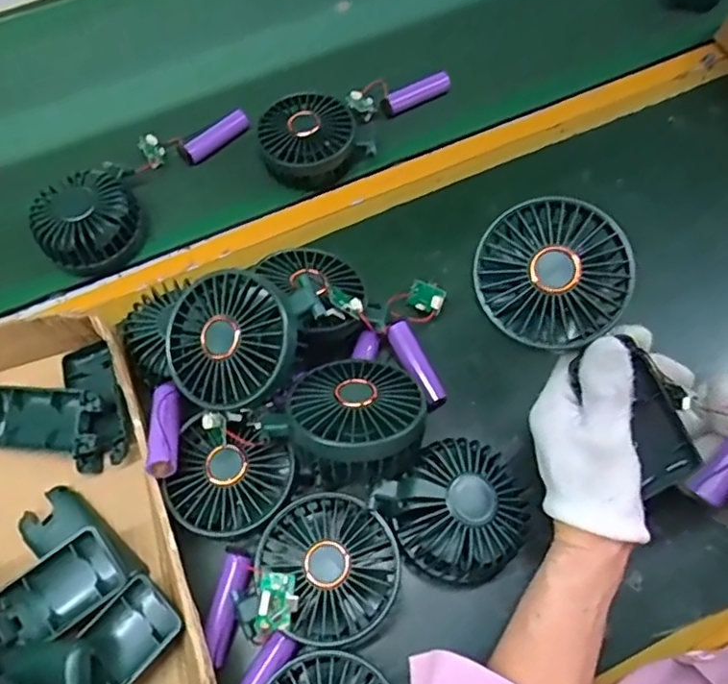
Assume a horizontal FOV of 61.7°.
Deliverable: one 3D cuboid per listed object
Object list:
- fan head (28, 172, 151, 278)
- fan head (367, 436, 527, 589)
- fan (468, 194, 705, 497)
[{"bbox_3d":[-0.233,-0.103,0.519,0.085,0.044,0.080,-1,62,3],"label":"fan head"},{"bbox_3d":[0.063,0.105,0.388,0.090,0.036,0.080,-34,66,-14],"label":"fan head"},{"bbox_3d":[0.138,0.004,0.351,0.080,0.038,0.186,-38,96,-15],"label":"fan"}]

